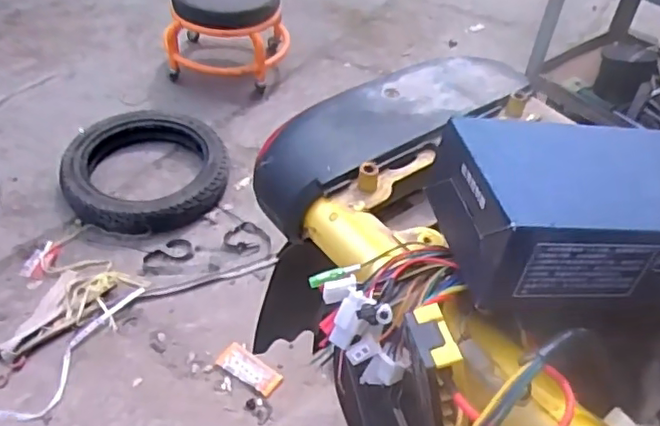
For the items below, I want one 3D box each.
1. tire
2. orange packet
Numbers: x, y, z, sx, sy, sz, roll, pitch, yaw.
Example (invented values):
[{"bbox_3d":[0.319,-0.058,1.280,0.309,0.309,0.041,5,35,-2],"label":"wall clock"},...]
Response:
[{"bbox_3d":[-0.394,-0.109,1.319,0.334,0.071,0.342,0,45,-3],"label":"tire"},{"bbox_3d":[-0.139,0.270,1.043,0.109,0.024,0.050,26,49,21],"label":"orange packet"}]

